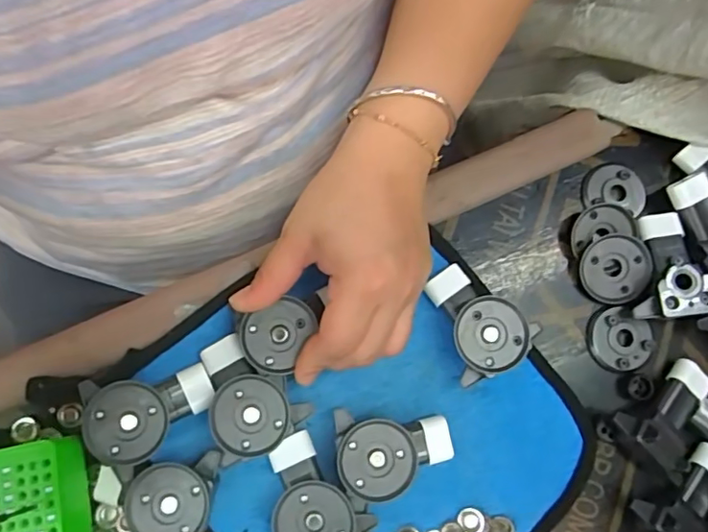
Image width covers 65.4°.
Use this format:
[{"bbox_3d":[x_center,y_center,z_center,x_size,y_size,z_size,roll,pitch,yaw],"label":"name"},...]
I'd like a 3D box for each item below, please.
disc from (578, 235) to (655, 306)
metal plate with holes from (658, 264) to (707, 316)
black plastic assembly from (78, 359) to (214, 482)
[{"bbox_3d":[0.163,0.002,0.347,0.042,0.006,0.041,1,95,7],"label":"disc"},{"bbox_3d":[0.200,0.014,0.331,0.031,0.009,0.030,1,80,-3],"label":"metal plate with holes"},{"bbox_3d":[-0.109,0.080,0.295,0.063,0.016,0.051,-17,81,-6],"label":"black plastic assembly"}]

